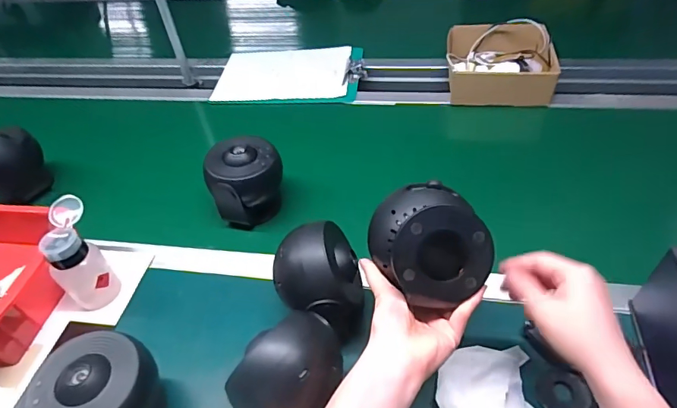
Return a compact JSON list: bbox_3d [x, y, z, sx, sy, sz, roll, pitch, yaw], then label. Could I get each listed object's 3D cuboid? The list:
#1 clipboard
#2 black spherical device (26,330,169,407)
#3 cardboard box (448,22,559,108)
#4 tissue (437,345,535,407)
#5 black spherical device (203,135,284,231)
[{"bbox_3d":[-0.107,-0.311,1.037,0.329,0.026,0.233,-1,46,6],"label":"clipboard"},{"bbox_3d":[-0.246,0.210,0.466,0.099,0.117,0.108,-4,45,4],"label":"black spherical device"},{"bbox_3d":[0.328,-0.293,0.913,0.200,0.089,0.187,2,46,10],"label":"cardboard box"},{"bbox_3d":[0.166,0.203,0.494,0.106,0.020,0.098,3,46,10],"label":"tissue"},{"bbox_3d":[-0.142,-0.034,0.698,0.112,0.122,0.092,-16,45,-8],"label":"black spherical device"}]

